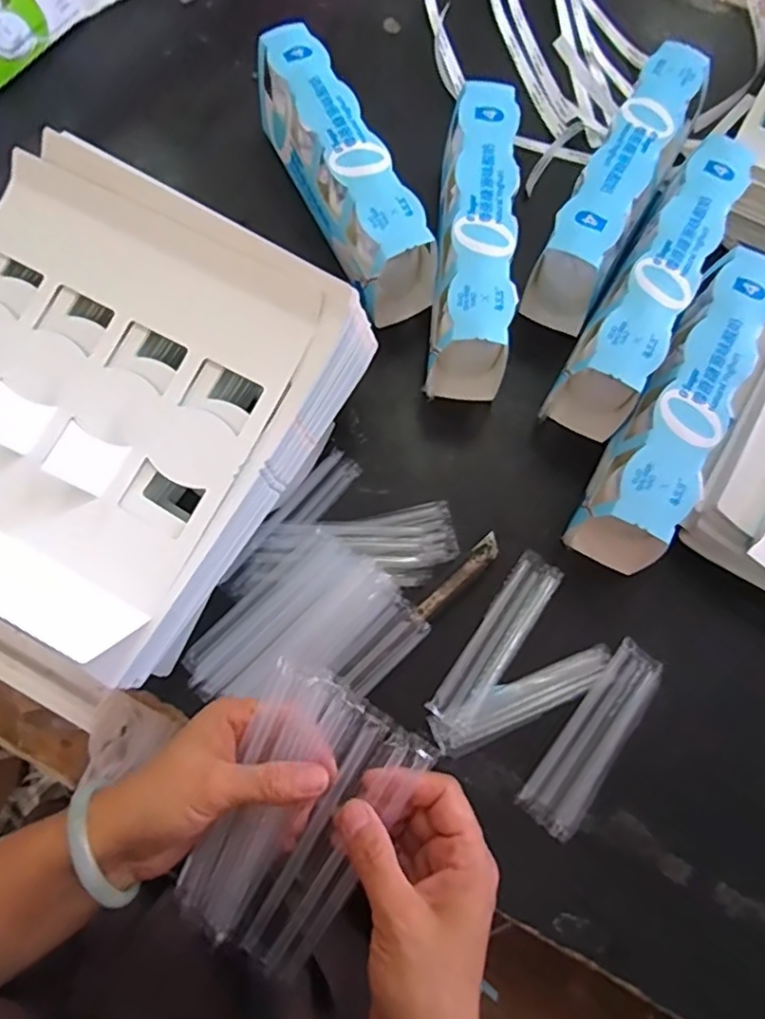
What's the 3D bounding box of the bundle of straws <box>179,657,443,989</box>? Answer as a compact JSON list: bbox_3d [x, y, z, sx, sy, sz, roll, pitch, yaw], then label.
[{"bbox_3d":[-0.047,0.167,0.320,0.086,0.012,0.150,27,92,7],"label":"bundle of straws"}]

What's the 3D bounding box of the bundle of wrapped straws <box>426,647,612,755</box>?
[{"bbox_3d":[0.114,0.151,0.481,0.155,0.009,0.031,-22,75,-8],"label":"bundle of wrapped straws"}]

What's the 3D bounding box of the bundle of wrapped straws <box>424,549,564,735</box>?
[{"bbox_3d":[0.094,0.106,0.492,0.037,0.009,0.157,35,76,9],"label":"bundle of wrapped straws"}]

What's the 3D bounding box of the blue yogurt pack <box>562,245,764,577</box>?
[{"bbox_3d":[0.249,-0.084,0.505,0.071,0.094,0.274,28,75,7],"label":"blue yogurt pack"}]

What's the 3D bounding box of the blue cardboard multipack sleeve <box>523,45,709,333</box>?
[{"bbox_3d":[0.225,-0.307,0.572,0.062,0.097,0.262,29,75,7],"label":"blue cardboard multipack sleeve"}]

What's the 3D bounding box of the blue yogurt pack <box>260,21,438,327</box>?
[{"bbox_3d":[-0.043,-0.317,0.570,0.074,0.098,0.272,-29,76,-9],"label":"blue yogurt pack"}]

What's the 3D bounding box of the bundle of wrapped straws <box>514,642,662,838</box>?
[{"bbox_3d":[0.169,0.180,0.473,0.047,0.009,0.156,38,76,9],"label":"bundle of wrapped straws"}]

